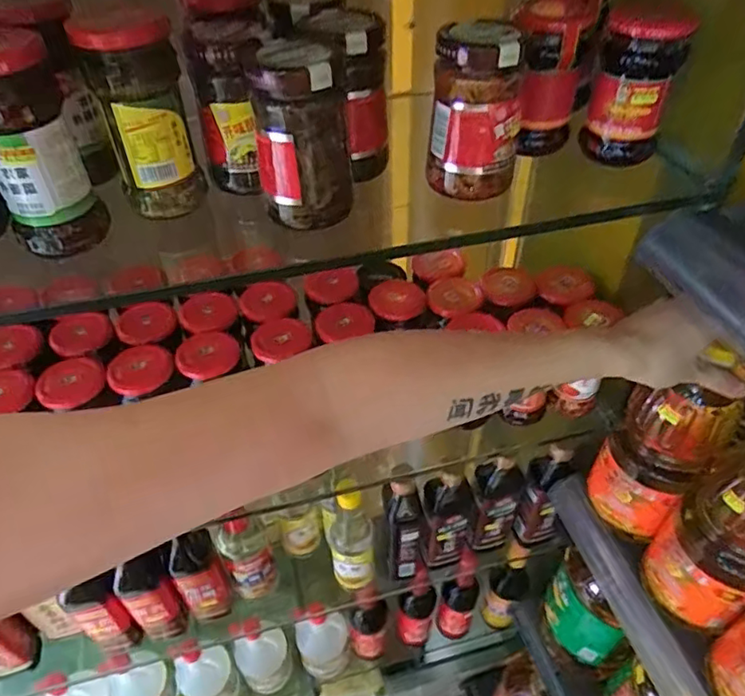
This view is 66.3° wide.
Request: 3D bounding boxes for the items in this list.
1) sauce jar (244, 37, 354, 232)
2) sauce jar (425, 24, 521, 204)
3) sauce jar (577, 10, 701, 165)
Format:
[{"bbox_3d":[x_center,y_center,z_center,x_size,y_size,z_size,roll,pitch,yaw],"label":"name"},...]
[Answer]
[{"bbox_3d":[-0.053,-0.154,0.418,0.062,0.120,0.062,-11,45,-10],"label":"sauce jar"},{"bbox_3d":[0.081,-0.185,0.447,0.066,0.117,0.065,4,44,6],"label":"sauce jar"},{"bbox_3d":[0.224,-0.227,0.488,0.062,0.116,0.075,15,47,16],"label":"sauce jar"}]

